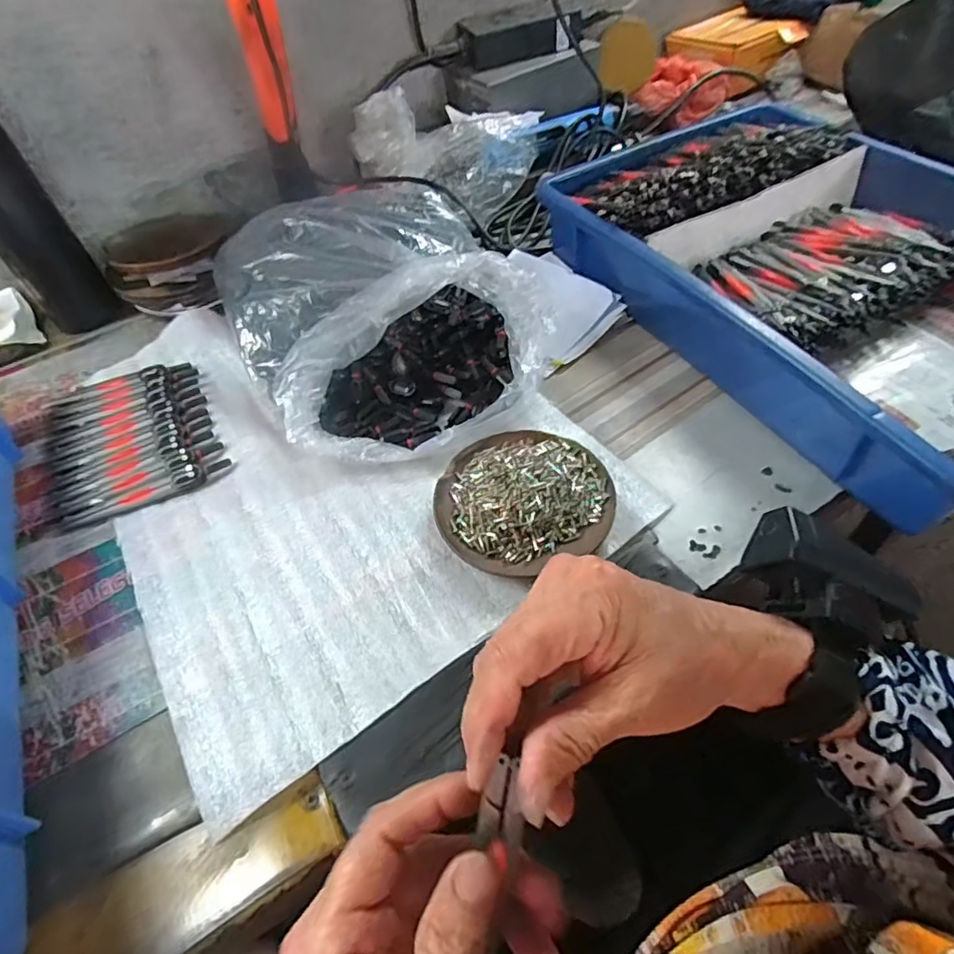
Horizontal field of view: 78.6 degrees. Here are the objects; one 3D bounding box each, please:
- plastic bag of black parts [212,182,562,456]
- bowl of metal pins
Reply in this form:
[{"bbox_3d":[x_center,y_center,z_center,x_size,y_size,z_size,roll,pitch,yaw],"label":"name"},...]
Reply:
[{"bbox_3d":[-0.078,-0.149,0.477,0.235,0.090,0.289,-21,52,-10],"label":"plastic bag of black parts"},{"bbox_3d":[0.029,0.011,0.385,0.110,0.025,0.105,-4,51,5],"label":"bowl of metal pins"}]

